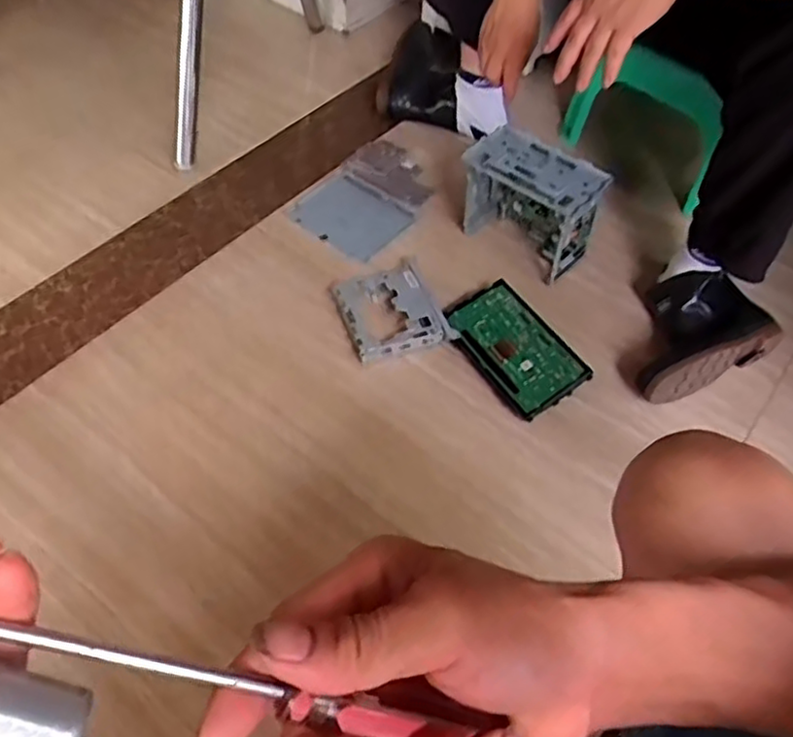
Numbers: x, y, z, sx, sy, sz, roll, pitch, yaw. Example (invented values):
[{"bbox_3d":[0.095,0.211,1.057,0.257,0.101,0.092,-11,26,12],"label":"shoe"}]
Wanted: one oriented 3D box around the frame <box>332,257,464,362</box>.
[{"bbox_3d":[-0.011,-0.087,1.027,0.136,0.033,0.158,-19,57,-15],"label":"frame"}]

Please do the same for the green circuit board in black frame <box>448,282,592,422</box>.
[{"bbox_3d":[0.168,-0.032,0.995,0.117,0.013,0.199,-37,65,-5],"label":"green circuit board in black frame"}]

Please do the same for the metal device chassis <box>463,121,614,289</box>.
[{"bbox_3d":[0.201,-0.249,1.069,0.198,0.169,0.094,35,59,20],"label":"metal device chassis"}]

